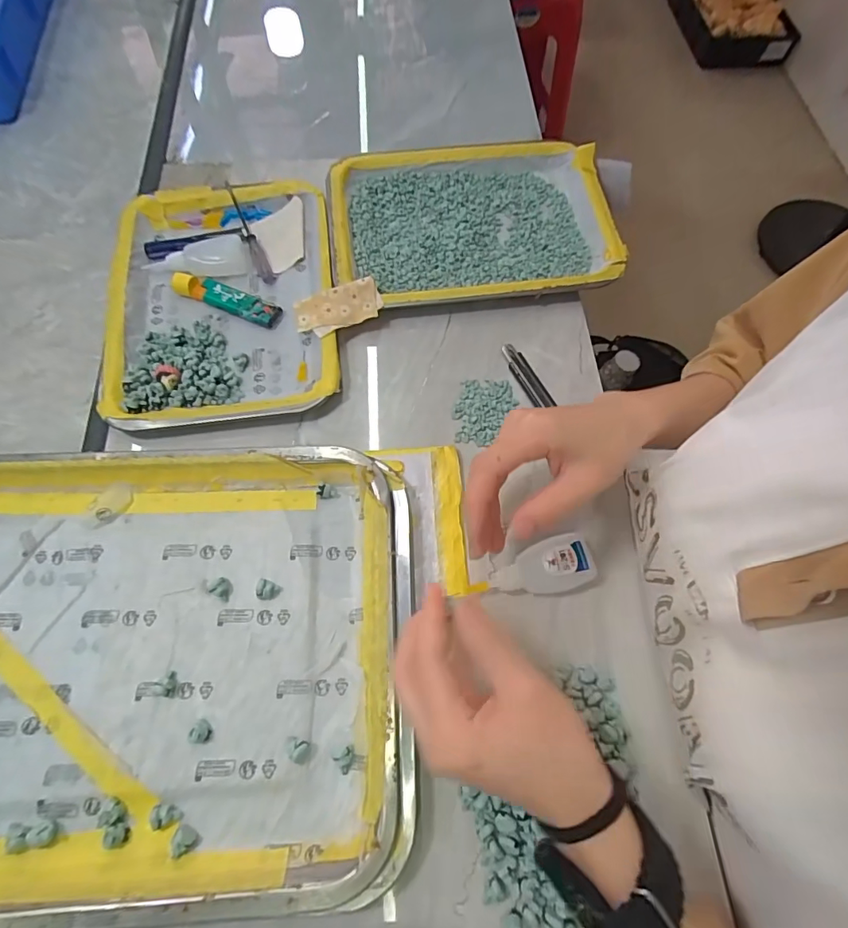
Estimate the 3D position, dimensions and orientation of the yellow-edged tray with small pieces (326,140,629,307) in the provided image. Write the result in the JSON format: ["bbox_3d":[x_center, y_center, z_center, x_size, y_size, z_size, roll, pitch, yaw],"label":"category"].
[{"bbox_3d":[0.048,-0.232,0.462,0.264,0.022,0.190,-8,63,-3],"label":"yellow-edged tray with small pieces"}]

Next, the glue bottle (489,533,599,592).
[{"bbox_3d":[0.086,0.074,0.339,0.081,0.025,0.033,-20,65,-9],"label":"glue bottle"}]

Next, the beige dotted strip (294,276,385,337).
[{"bbox_3d":[-0.072,-0.132,0.410,0.072,0.005,0.038,-24,77,-7],"label":"beige dotted strip"}]

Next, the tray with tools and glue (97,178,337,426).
[{"bbox_3d":[-0.184,-0.156,0.444,0.196,0.022,0.270,-8,64,-4],"label":"tray with tools and glue"}]

